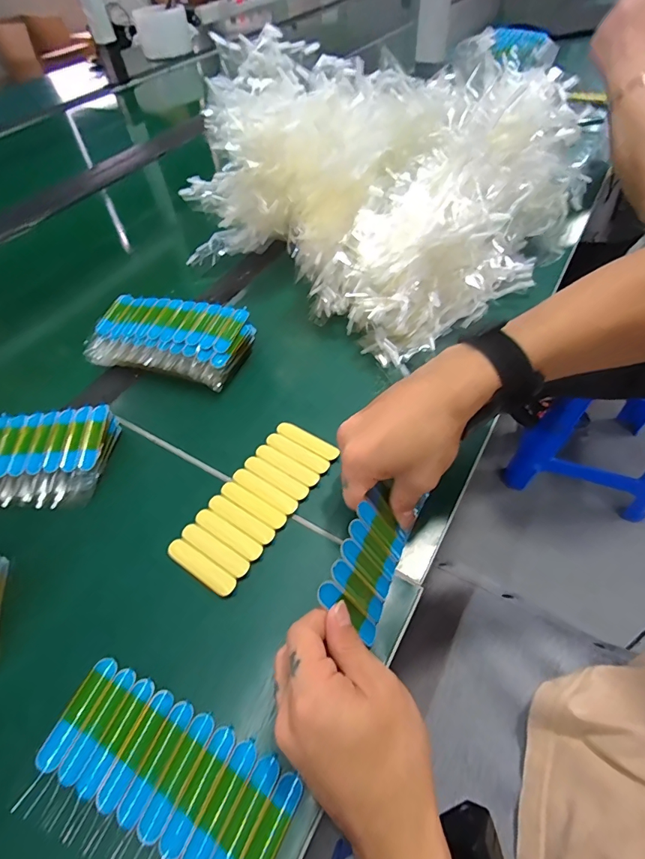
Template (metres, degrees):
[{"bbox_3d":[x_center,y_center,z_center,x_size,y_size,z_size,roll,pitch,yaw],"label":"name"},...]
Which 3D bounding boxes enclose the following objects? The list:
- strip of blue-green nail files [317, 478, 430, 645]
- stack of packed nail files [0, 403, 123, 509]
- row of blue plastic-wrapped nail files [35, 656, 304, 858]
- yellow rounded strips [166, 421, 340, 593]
[{"bbox_3d":[0.032,0.088,0.288,0.011,0.058,0.089,-8,43,40],"label":"strip of blue-green nail files"},{"bbox_3d":[-0.268,0.028,0.372,0.155,0.030,0.087,-6,53,1],"label":"stack of packed nail files"},{"bbox_3d":[-0.092,0.200,0.247,0.149,0.007,0.064,17,56,17],"label":"row of blue plastic-wrapped nail files"},{"bbox_3d":[-0.053,0.057,0.351,0.064,0.004,0.151,27,60,23],"label":"yellow rounded strips"}]

